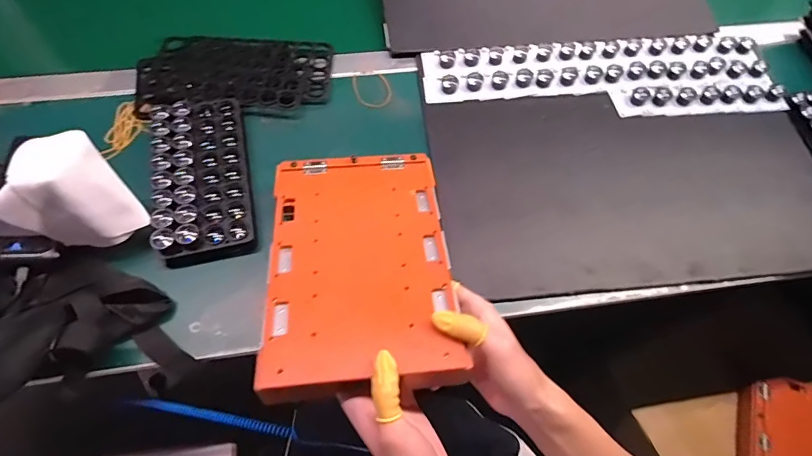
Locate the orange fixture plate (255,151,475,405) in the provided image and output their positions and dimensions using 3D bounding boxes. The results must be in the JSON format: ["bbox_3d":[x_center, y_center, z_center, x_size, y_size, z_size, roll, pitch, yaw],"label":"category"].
[{"bbox_3d":[-0.044,0.030,0.425,0.162,0.035,0.246,-4,52,-4],"label":"orange fixture plate"}]

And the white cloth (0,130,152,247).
[{"bbox_3d":[-0.316,-0.035,0.418,0.090,0.093,0.072,-17,66,-11],"label":"white cloth"}]

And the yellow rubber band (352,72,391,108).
[{"bbox_3d":[-0.044,-0.185,0.592,0.049,0.004,0.057,-21,71,-13],"label":"yellow rubber band"}]

